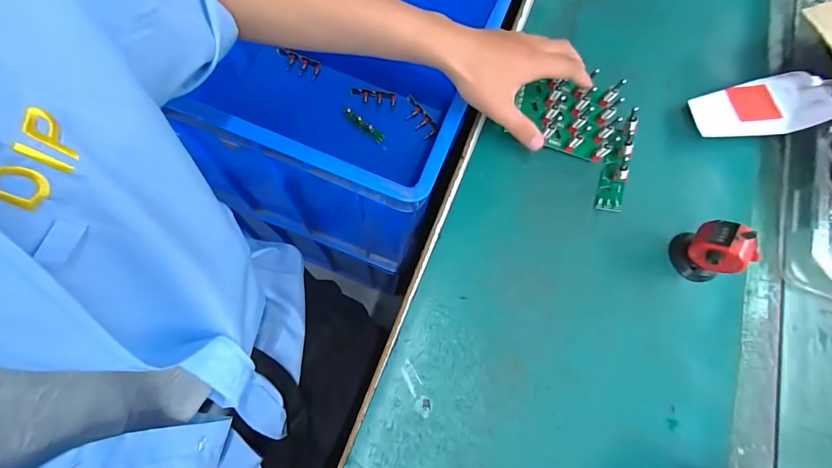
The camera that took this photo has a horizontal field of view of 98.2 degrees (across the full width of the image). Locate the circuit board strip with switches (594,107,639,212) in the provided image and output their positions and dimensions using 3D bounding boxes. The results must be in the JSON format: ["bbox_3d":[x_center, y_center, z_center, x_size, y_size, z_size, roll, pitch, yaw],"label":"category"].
[{"bbox_3d":[0.220,-0.077,0.385,0.026,0.034,0.105,18,72,4],"label":"circuit board strip with switches"}]

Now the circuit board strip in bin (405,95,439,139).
[{"bbox_3d":[0.006,-0.267,0.831,0.043,0.008,0.110,-39,76,5],"label":"circuit board strip in bin"}]

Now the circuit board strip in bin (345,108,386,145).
[{"bbox_3d":[-0.119,-0.244,0.812,0.118,0.029,0.017,39,73,8],"label":"circuit board strip in bin"}]

